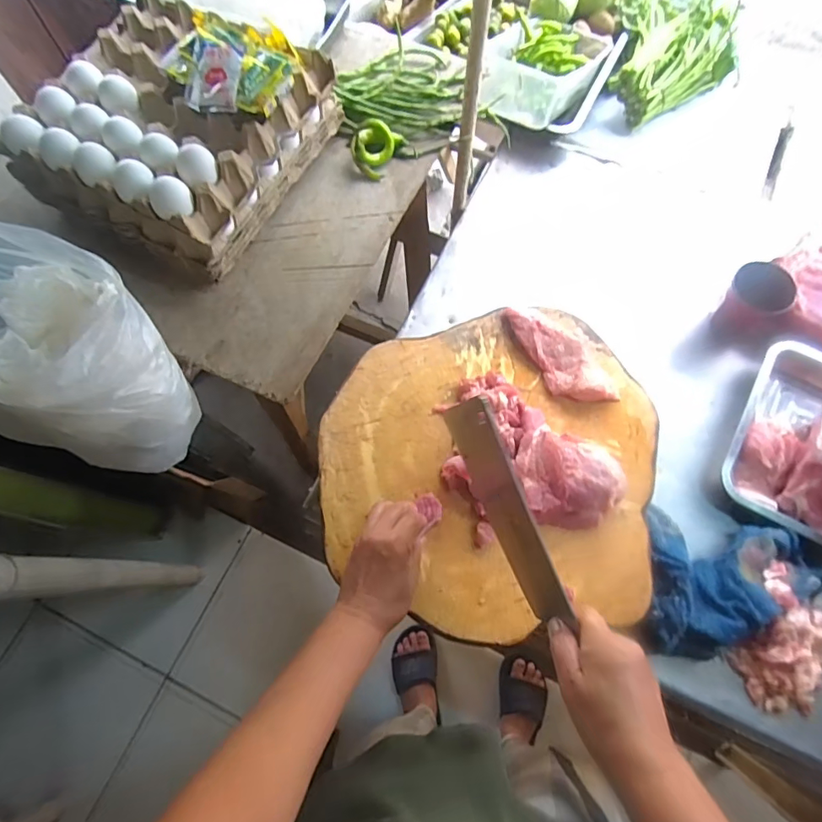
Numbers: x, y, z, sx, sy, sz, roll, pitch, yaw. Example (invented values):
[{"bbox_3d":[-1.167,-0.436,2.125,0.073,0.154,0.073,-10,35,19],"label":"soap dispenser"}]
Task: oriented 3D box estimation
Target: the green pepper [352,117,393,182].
[{"bbox_3d":[-0.052,-0.360,0.655,0.057,0.031,0.086,-7,72,-2],"label":"green pepper"}]

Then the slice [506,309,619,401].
[{"bbox_3d":[0.185,-0.067,0.615,0.064,0.026,0.164,-40,76,-11],"label":"slice"}]

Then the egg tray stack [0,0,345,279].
[{"bbox_3d":[-0.279,-0.351,0.582,0.271,0.111,0.291,26,74,8],"label":"egg tray stack"}]

